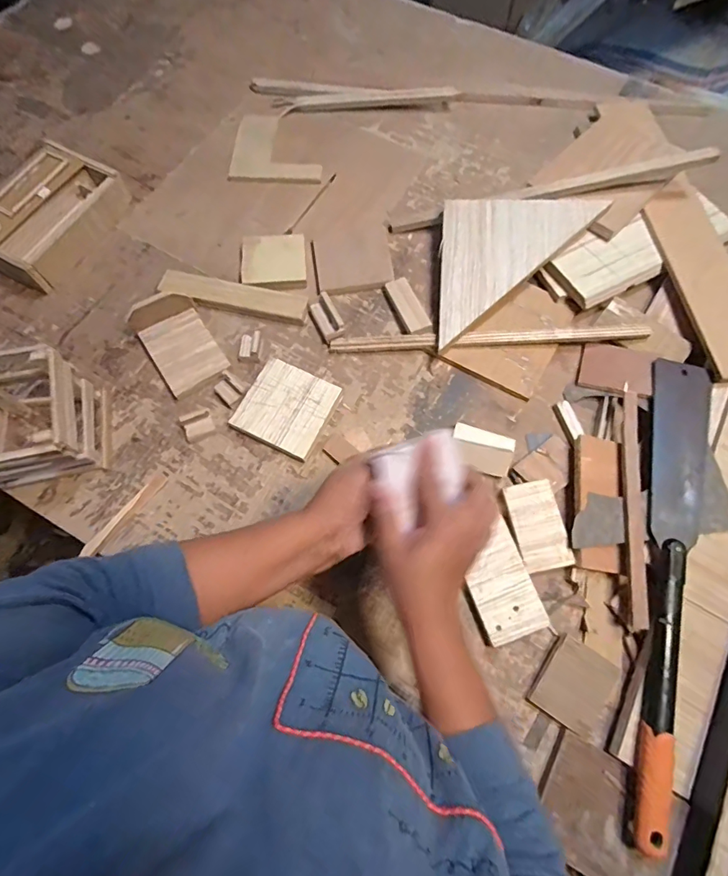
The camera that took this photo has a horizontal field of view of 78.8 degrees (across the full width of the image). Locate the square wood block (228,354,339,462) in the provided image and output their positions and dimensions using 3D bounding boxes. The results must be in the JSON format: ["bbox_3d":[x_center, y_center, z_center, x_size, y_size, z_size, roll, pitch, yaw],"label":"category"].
[{"bbox_3d":[-0.106,-0.042,0.613,0.115,0.019,0.114,25,74,8],"label":"square wood block"}]

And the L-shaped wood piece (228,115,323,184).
[{"bbox_3d":[-0.152,-0.511,0.782,0.154,0.006,0.145,0,72,0],"label":"L-shaped wood piece"}]

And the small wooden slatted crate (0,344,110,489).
[{"bbox_3d":[-0.420,-0.023,0.546,0.154,0.125,0.143,-13,72,-4],"label":"small wooden slatted crate"}]

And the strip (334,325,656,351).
[{"bbox_3d":[0.181,-0.145,0.639,0.451,0.012,0.028,-2,72,0],"label":"strip"}]

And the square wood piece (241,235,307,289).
[{"bbox_3d":[-0.140,-0.275,0.693,0.098,0.011,0.096,-5,72,-1],"label":"square wood piece"}]

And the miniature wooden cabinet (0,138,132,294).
[{"bbox_3d":[-0.495,-0.349,0.695,0.153,0.065,0.225,26,74,8],"label":"miniature wooden cabinet"}]

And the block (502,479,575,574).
[{"bbox_3d":[0.218,0.111,0.561,0.064,0.010,0.106,-10,72,-3],"label":"block"}]

